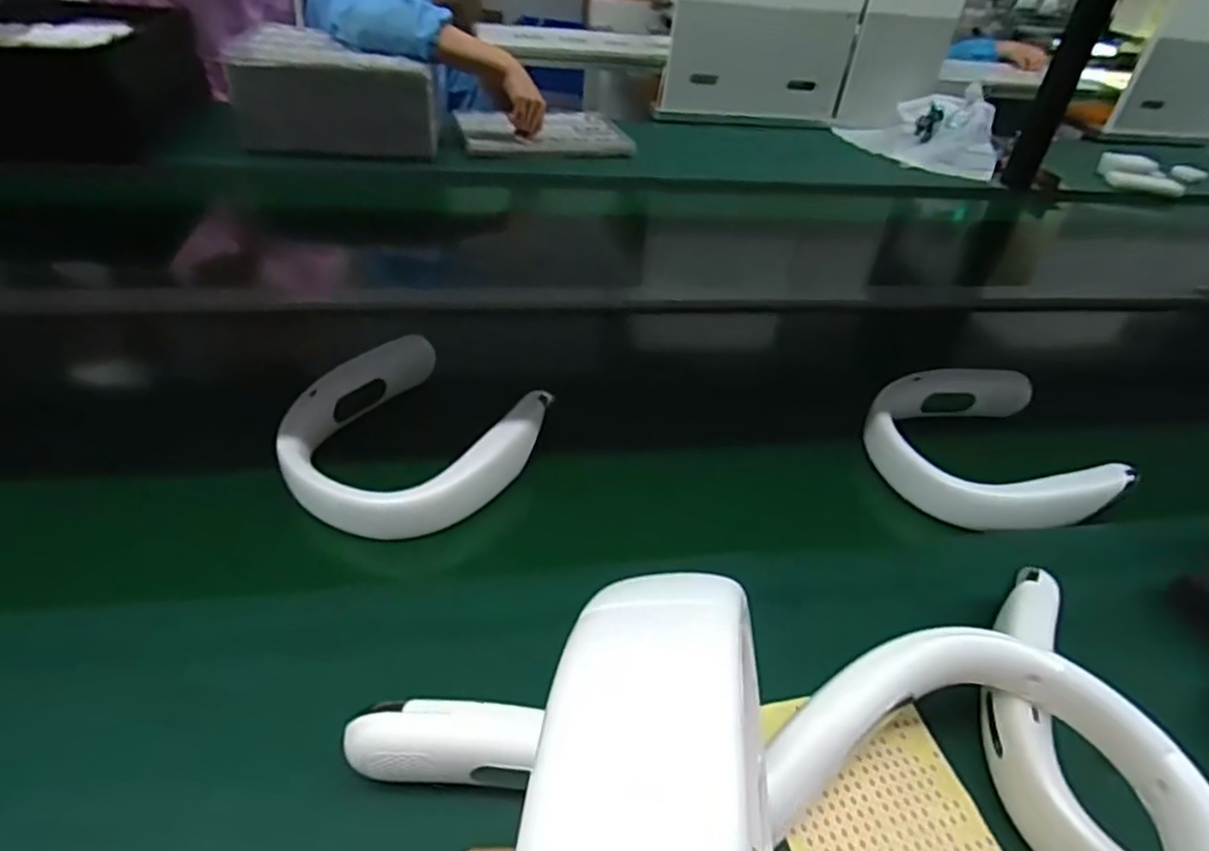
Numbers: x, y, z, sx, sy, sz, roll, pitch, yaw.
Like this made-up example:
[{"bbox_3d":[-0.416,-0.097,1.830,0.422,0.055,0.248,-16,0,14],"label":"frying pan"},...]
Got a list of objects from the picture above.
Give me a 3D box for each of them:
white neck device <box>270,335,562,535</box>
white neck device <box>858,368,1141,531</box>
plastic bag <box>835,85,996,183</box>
[{"bbox_3d":[-0.167,0.013,0.572,0.178,0.056,0.197,26,45,22],"label":"white neck device"},{"bbox_3d":[0.343,0.015,0.625,0.190,0.044,0.188,3,41,-3],"label":"white neck device"},{"bbox_3d":[0.686,-0.634,1.459,0.281,0.120,0.244,1,41,-5],"label":"plastic bag"}]

